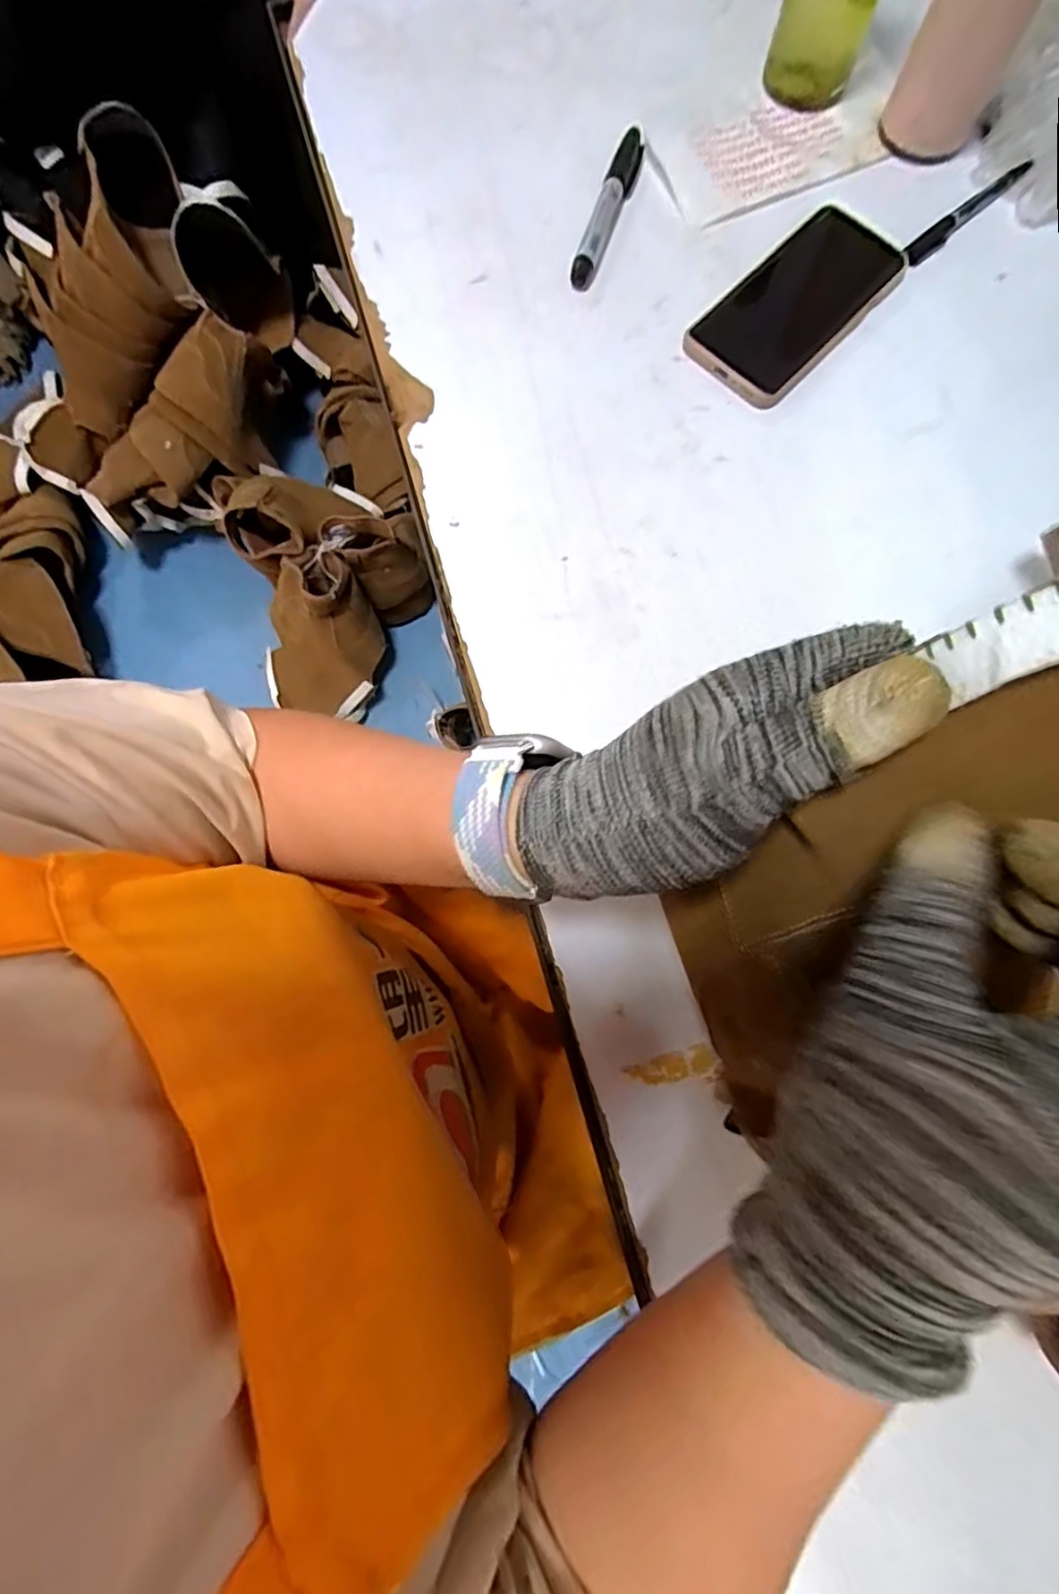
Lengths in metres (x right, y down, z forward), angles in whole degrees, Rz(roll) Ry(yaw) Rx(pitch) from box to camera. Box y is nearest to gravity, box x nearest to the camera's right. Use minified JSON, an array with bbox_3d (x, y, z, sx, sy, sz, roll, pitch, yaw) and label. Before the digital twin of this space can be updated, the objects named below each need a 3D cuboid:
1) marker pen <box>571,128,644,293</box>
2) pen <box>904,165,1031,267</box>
[{"bbox_3d":[0.057,-0.423,0.455,0.019,0.015,0.142,18,78,3],"label":"marker pen"},{"bbox_3d":[0.319,-0.427,0.465,0.128,0.009,0.014,-41,81,-9],"label":"pen"}]

